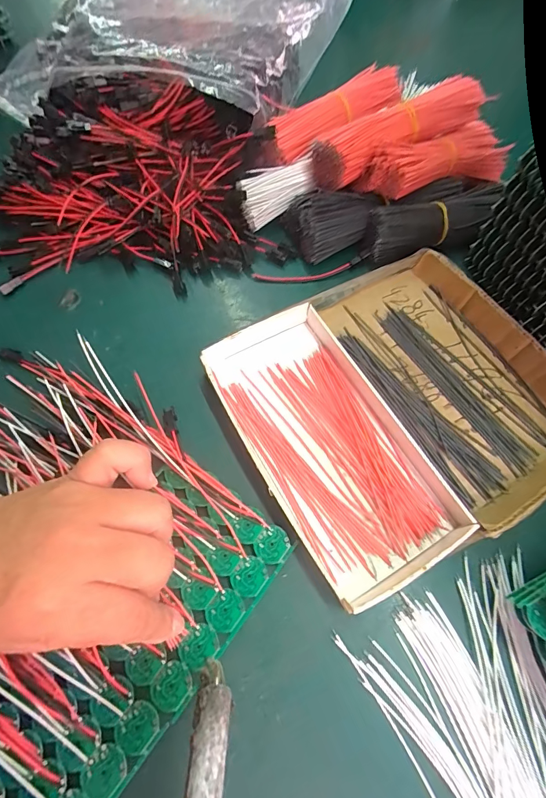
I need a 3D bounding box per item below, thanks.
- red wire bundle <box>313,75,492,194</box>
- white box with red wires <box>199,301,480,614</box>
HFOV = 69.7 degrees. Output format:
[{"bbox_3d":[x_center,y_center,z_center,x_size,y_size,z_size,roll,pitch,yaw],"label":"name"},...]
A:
[{"bbox_3d":[0.102,-0.213,0.307,0.150,0.024,0.030,-32,70,-11],"label":"red wire bundle"},{"bbox_3d":[0.035,0.025,0.261,0.096,0.021,0.189,-28,69,-11],"label":"white box with red wires"}]

